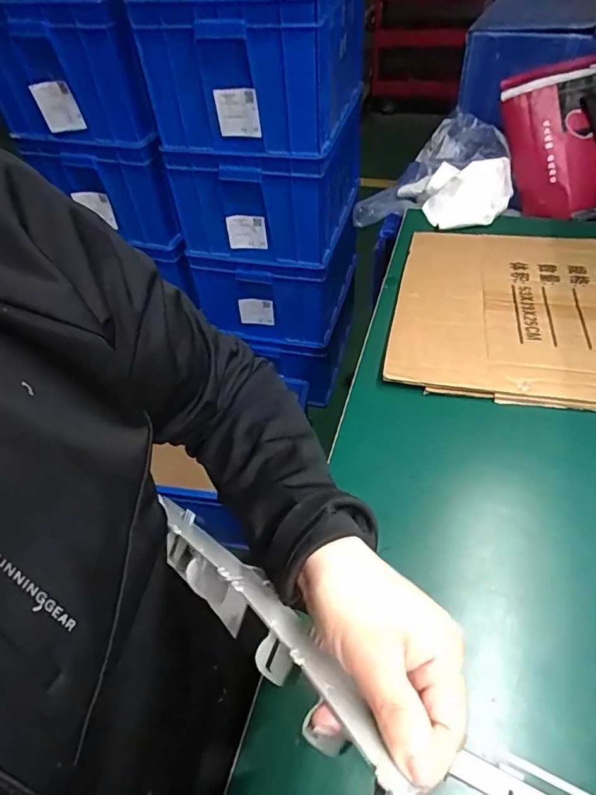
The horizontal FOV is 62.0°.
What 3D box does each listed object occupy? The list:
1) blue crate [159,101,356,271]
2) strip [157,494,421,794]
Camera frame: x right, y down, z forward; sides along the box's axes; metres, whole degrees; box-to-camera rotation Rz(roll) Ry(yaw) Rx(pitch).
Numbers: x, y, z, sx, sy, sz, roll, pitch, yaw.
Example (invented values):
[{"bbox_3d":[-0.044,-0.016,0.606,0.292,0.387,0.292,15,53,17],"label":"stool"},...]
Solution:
[{"bbox_3d":[-0.050,-0.684,1.472,0.403,0.289,0.618,10,49,13],"label":"blue crate"},{"bbox_3d":[-0.015,0.133,0.274,0.034,0.030,0.306,-32,33,-24],"label":"strip"}]

